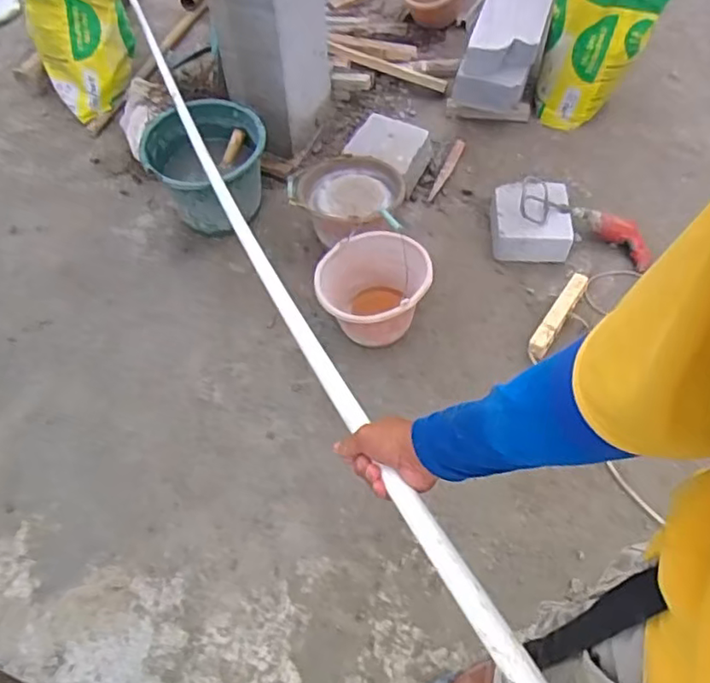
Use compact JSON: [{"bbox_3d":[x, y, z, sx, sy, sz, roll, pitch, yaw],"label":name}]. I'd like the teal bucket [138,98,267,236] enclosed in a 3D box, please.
[{"bbox_3d":[-0.413,-0.484,1.794,0.337,0.236,0.290,-22,59,-12],"label":"teal bucket"}]

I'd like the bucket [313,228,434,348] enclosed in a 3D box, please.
[{"bbox_3d":[0.045,-0.114,1.580,0.275,0.202,0.270,-1,57,1],"label":"bucket"}]

